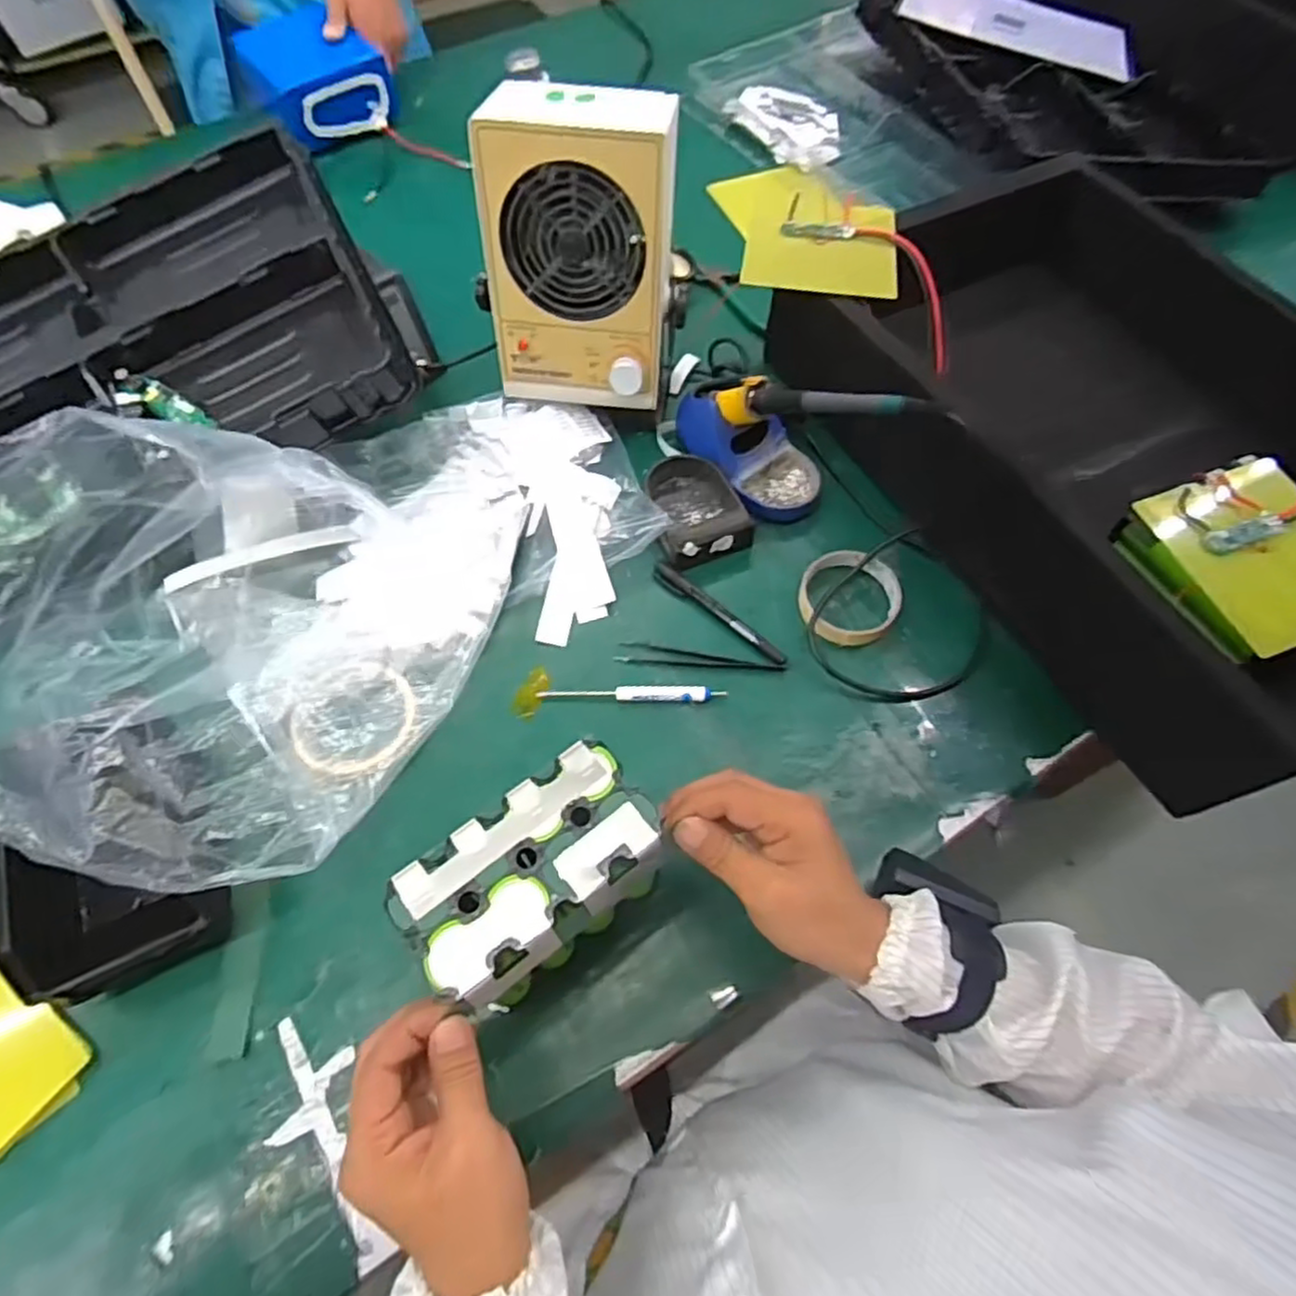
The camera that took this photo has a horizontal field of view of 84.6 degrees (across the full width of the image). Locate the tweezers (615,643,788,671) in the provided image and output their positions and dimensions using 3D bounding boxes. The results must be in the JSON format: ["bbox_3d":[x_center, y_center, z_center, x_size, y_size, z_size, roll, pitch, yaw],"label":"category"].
[{"bbox_3d":[0.043,0.007,0.579,0.136,0.005,0.017,3,63,1],"label":"tweezers"}]

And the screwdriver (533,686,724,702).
[{"bbox_3d":[-0.013,0.036,0.558,0.144,0.010,0.012,1,63,0],"label":"screwdriver"}]

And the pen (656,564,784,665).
[{"bbox_3d":[0.059,-0.030,0.596,0.134,0.014,0.019,37,68,16],"label":"pen"}]

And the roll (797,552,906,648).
[{"bbox_3d":[0.170,-0.044,0.599,0.082,0.027,0.089,0,63,-1],"label":"roll"}]

